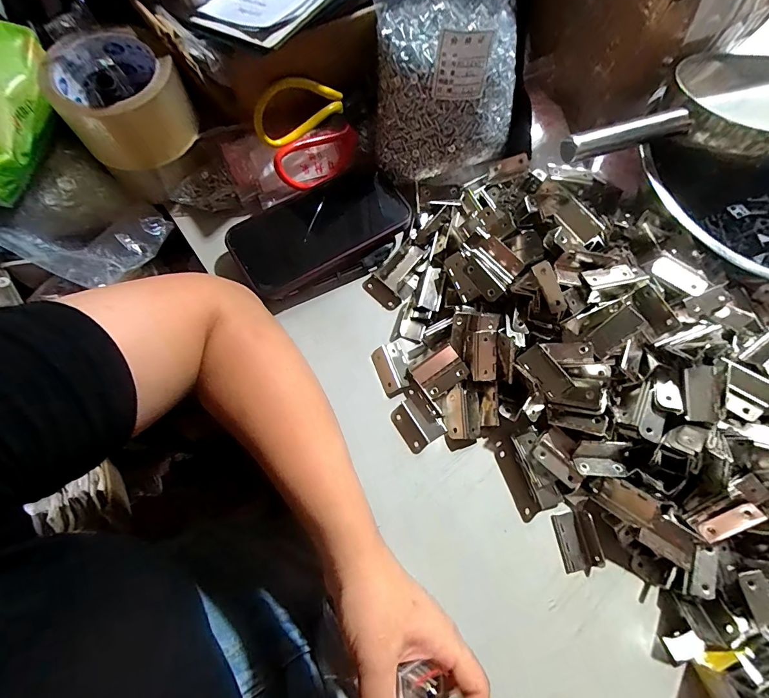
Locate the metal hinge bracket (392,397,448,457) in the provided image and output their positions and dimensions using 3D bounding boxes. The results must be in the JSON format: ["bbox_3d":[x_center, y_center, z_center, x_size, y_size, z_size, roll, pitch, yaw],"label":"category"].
[{"bbox_3d":[0.027,0.063,0.338,0.035,0.005,0.040,-33,76,-12],"label":"metal hinge bracket"}]

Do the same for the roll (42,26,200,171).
[{"bbox_3d":[-0.210,-0.203,0.327,0.089,0.064,0.074,-19,73,-9],"label":"roll"}]

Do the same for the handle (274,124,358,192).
[{"bbox_3d":[-0.063,-0.183,0.383,0.090,0.040,0.015,-35,41,-21],"label":"handle"}]

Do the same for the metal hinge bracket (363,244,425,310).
[{"bbox_3d":[0.016,-0.070,0.378,0.065,0.014,0.039,-42,78,-14],"label":"metal hinge bracket"}]

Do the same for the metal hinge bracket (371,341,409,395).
[{"bbox_3d":[0.007,0.016,0.350,0.029,0.007,0.042,-19,74,-8],"label":"metal hinge bracket"}]

